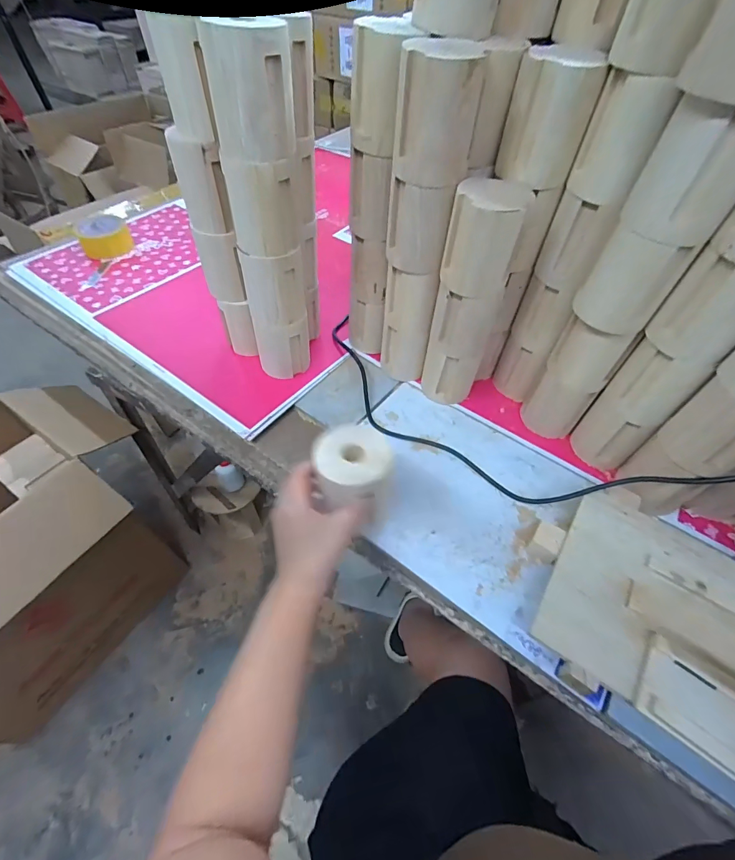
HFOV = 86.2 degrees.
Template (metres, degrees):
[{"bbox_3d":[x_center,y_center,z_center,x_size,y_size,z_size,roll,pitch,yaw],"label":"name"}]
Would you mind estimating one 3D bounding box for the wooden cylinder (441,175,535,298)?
[{"bbox_3d":[0.130,-0.213,0.438,0.078,0.099,0.080,15,54,8],"label":"wooden cylinder"}]

